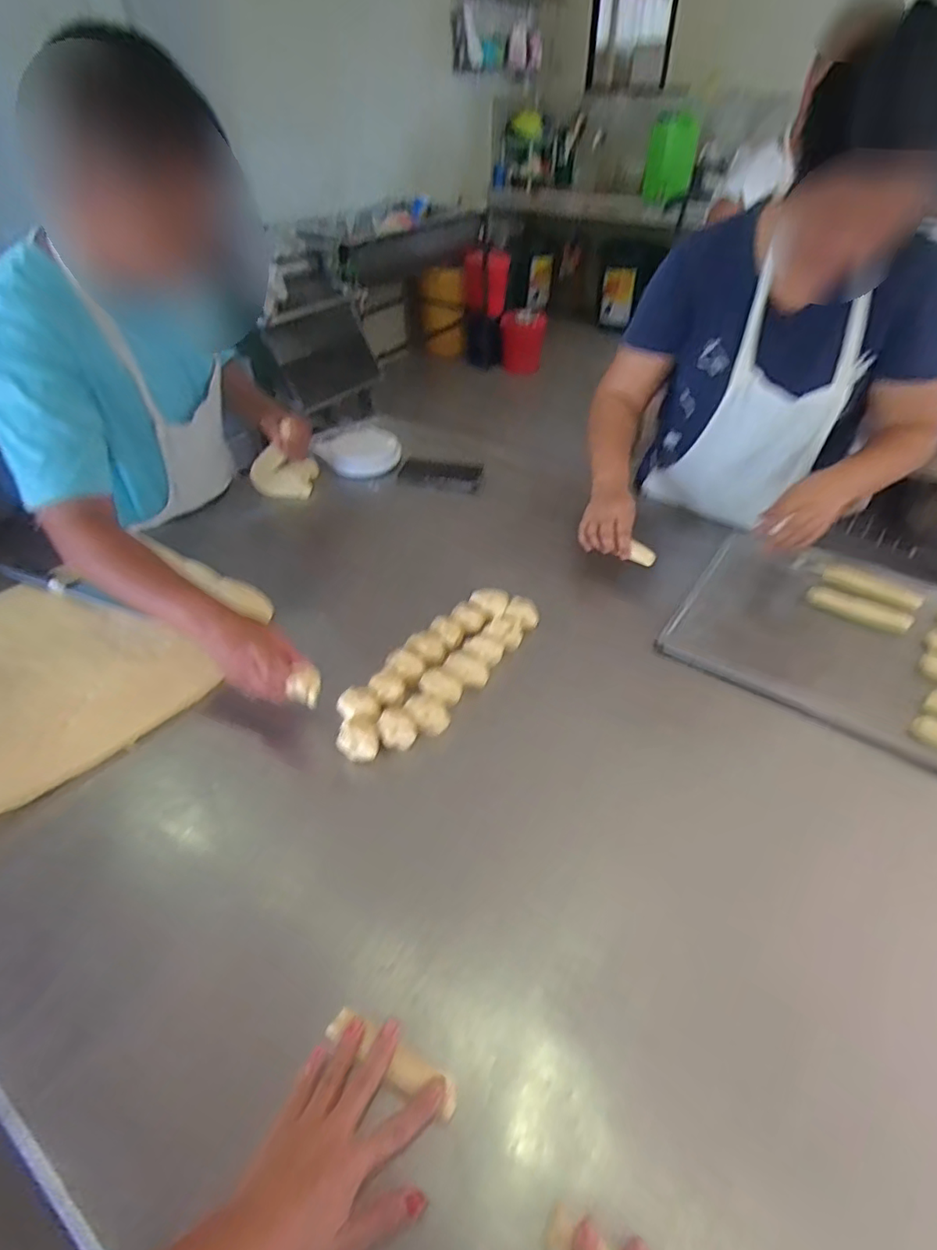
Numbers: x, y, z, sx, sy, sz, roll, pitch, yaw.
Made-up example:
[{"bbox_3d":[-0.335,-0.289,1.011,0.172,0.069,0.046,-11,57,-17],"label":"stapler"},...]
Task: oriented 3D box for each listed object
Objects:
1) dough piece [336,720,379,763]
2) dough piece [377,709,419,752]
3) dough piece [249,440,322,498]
[{"bbox_3d":[-0.133,0.142,0.700,0.045,0.034,0.049,-1,43,1],"label":"dough piece"},{"bbox_3d":[-0.085,0.128,0.707,0.045,0.047,0.034,-14,44,-14],"label":"dough piece"},{"bbox_3d":[-0.351,-0.293,1.118,0.125,0.095,0.042,-17,45,-16],"label":"dough piece"}]

